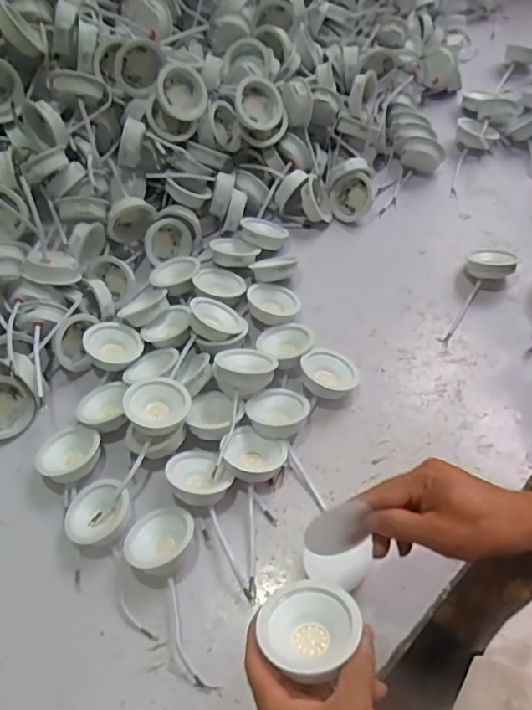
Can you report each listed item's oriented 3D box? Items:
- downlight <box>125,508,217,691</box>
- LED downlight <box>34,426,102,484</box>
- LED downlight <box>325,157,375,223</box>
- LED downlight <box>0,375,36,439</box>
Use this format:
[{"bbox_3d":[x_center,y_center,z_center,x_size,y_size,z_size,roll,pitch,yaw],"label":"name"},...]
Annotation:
[{"bbox_3d":[-0.093,0.230,0.523,0.066,0.038,0.169,-13,56,-6],"label":"downlight"},{"bbox_3d":[-0.220,0.114,0.616,0.063,0.034,0.066,-1,56,2],"label":"LED downlight"},{"bbox_3d":[0.128,-0.251,0.825,0.070,0.067,0.065,5,56,6],"label":"LED downlight"},{"bbox_3d":[-0.321,0.063,0.653,0.069,0.072,0.027,-40,32,-23],"label":"LED downlight"}]

